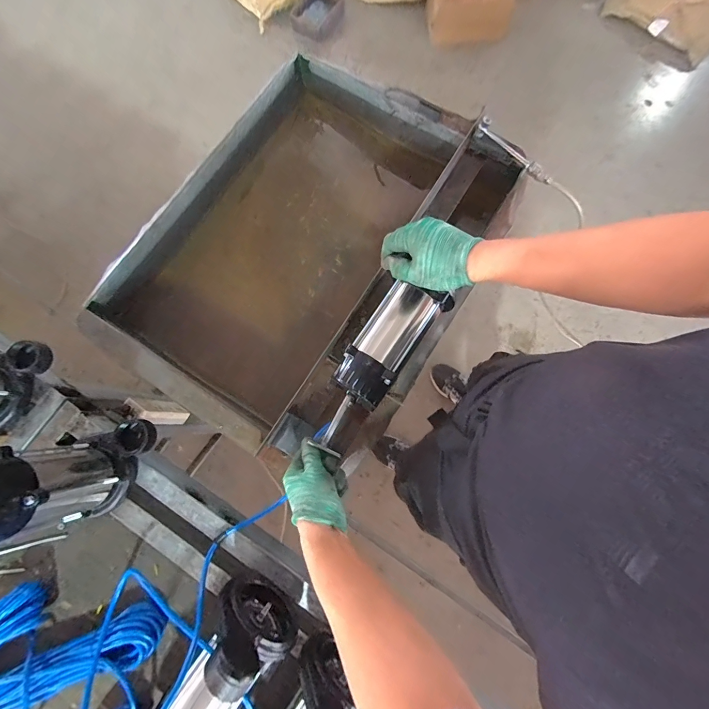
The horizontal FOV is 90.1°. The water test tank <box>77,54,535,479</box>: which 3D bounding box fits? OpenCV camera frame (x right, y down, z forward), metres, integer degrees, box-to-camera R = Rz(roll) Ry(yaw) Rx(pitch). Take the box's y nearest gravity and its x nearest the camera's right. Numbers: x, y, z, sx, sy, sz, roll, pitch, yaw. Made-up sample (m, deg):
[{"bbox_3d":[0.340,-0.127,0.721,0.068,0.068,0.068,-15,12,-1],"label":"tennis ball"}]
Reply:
[{"bbox_3d":[-0.080,-0.202,0.768,0.600,0.229,0.747,33,82,7],"label":"water test tank"}]

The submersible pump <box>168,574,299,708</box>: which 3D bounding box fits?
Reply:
[{"bbox_3d":[-0.177,0.444,0.454,0.119,0.159,0.243,24,81,6],"label":"submersible pump"}]

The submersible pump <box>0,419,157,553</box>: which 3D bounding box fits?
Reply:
[{"bbox_3d":[-0.387,0.162,0.471,0.118,0.235,0.126,-12,79,-1],"label":"submersible pump"}]

